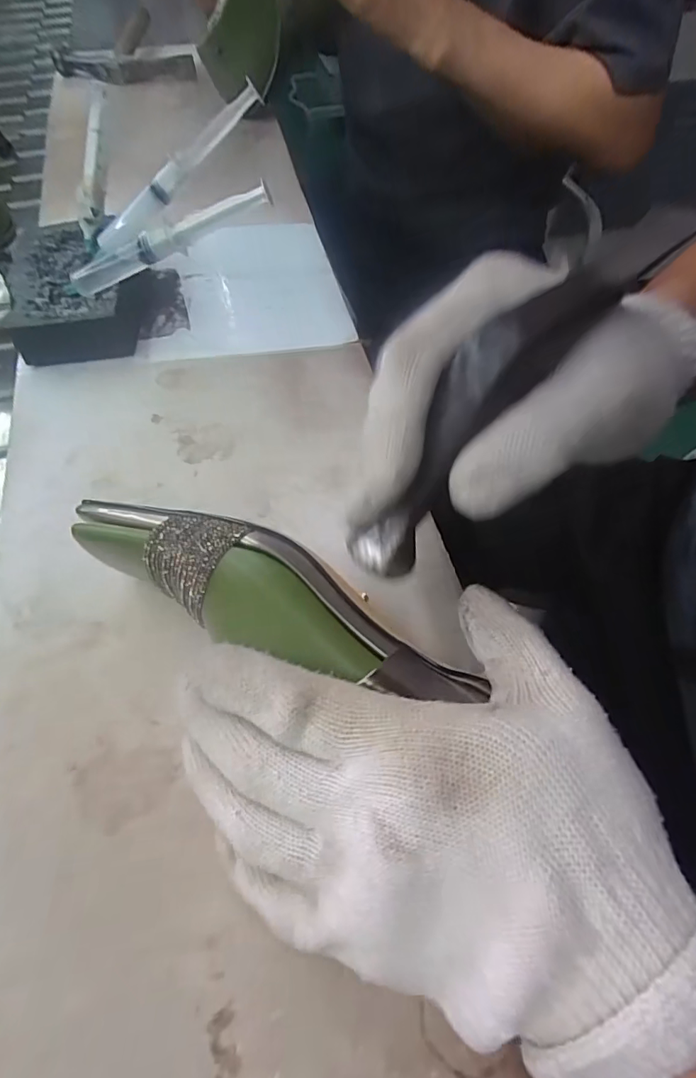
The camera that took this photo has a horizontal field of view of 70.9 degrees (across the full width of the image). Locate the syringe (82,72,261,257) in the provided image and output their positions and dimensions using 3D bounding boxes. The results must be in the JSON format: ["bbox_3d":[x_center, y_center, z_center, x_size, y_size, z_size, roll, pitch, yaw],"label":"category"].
[{"bbox_3d":[-0.112,-0.249,0.329,0.134,0.017,0.011,-33,61,16],"label":"syringe"}]

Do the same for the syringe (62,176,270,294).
[{"bbox_3d":[-0.124,-0.199,0.327,0.156,0.018,0.014,-15,58,16],"label":"syringe"}]

